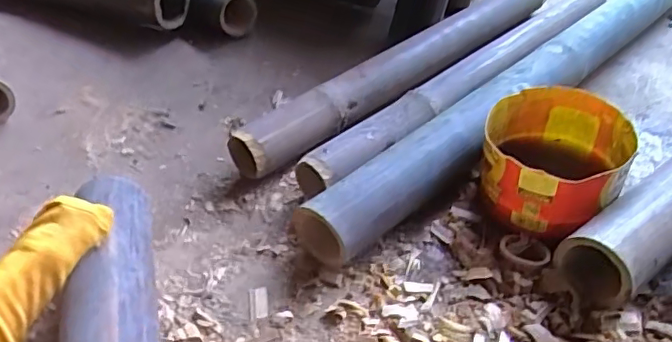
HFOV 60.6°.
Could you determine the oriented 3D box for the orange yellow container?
[{"bbox_3d":[0.224,-0.005,0.596,0.139,0.089,0.143,13,43,18],"label":"orange yellow container"}]

